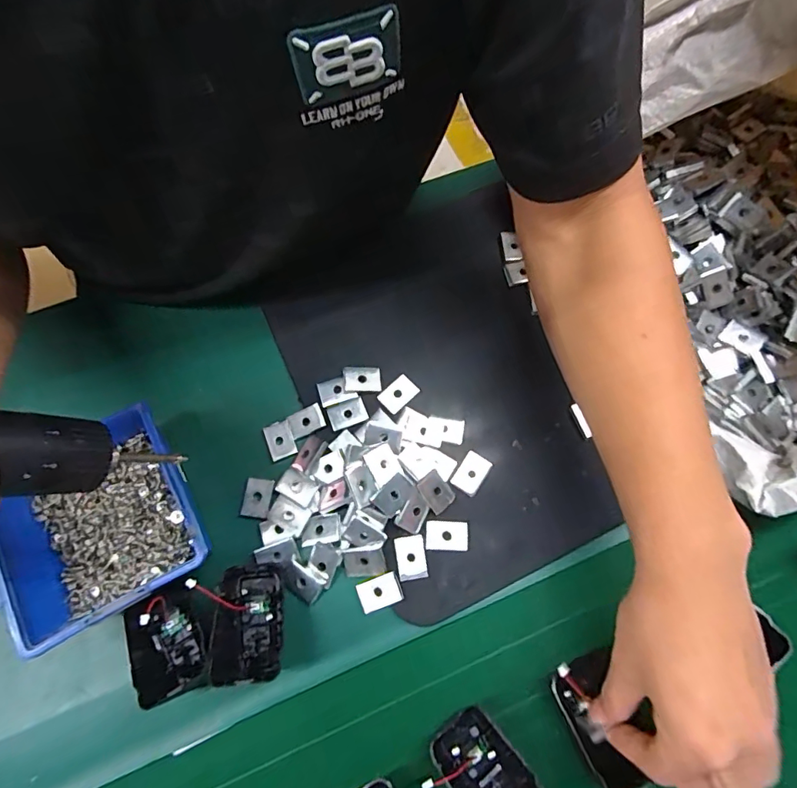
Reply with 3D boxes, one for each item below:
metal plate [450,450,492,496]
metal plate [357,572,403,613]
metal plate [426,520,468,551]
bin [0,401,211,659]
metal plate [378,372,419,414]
[{"bbox_3d":[0.053,0.058,0.353,0.020,0.004,0.029,32,76,9],"label":"metal plate"},{"bbox_3d":[-0.013,0.134,0.329,0.029,0.006,0.019,-21,75,-6],"label":"metal plate"},{"bbox_3d":[0.034,0.099,0.340,0.029,0.004,0.020,3,73,1],"label":"metal plate"},{"bbox_3d":[-0.188,0.084,0.317,0.114,0.059,0.113,-29,76,-8],"label":"bin"},{"bbox_3d":[-0.001,-0.001,0.372,0.029,0.004,0.020,-43,78,-12],"label":"metal plate"}]

